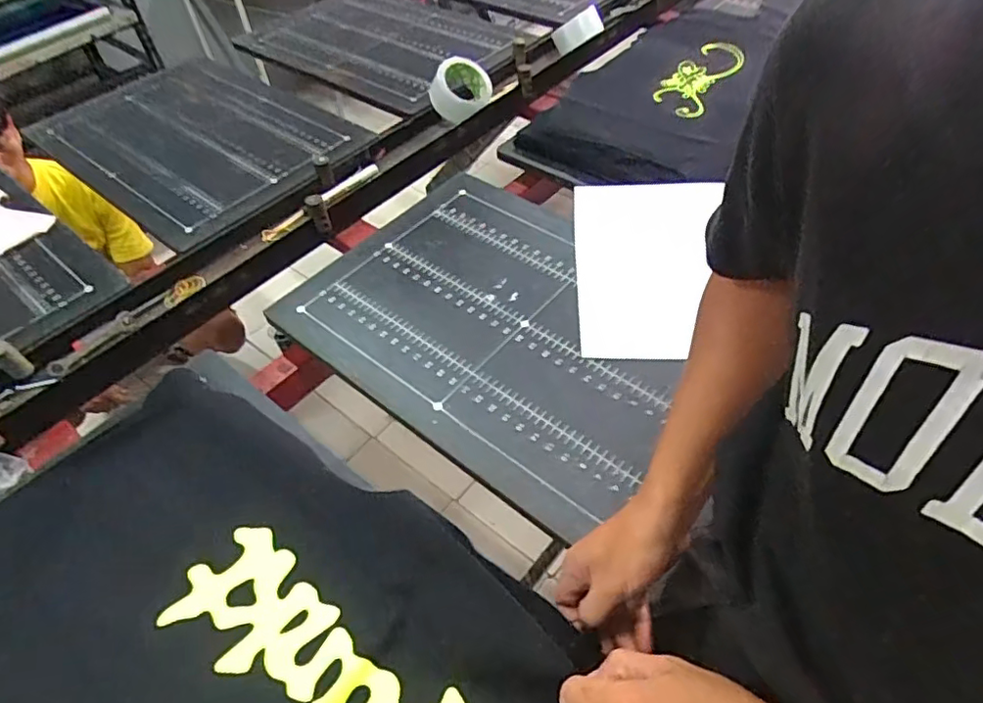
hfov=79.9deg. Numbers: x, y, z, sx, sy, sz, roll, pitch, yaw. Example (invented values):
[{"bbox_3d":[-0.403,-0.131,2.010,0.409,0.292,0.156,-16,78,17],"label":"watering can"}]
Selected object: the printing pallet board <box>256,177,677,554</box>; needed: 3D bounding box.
[{"bbox_3d":[0.015,-0.056,0.760,0.510,0.020,0.397,33,60,27],"label":"printing pallet board"}]

